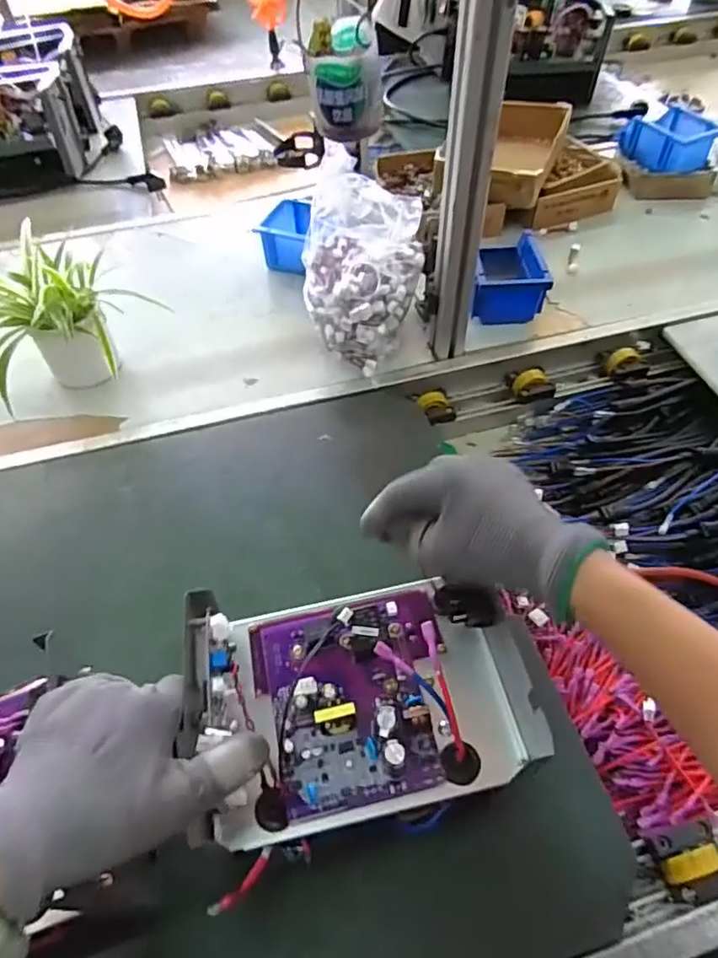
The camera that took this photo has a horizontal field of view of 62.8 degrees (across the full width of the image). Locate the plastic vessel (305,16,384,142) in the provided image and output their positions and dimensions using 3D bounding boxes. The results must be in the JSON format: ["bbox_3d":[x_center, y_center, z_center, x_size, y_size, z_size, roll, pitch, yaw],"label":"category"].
[{"bbox_3d":[-0.011,-0.340,0.502,0.061,0.077,0.062,-3,53,-1],"label":"plastic vessel"}]

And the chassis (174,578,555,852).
[{"bbox_3d":[0.005,0.136,0.387,0.225,0.068,0.147,-11,57,-7],"label":"chassis"}]

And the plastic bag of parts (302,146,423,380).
[{"bbox_3d":[-0.002,-0.266,0.768,0.154,0.206,0.141,23,57,18],"label":"plastic bag of parts"}]

